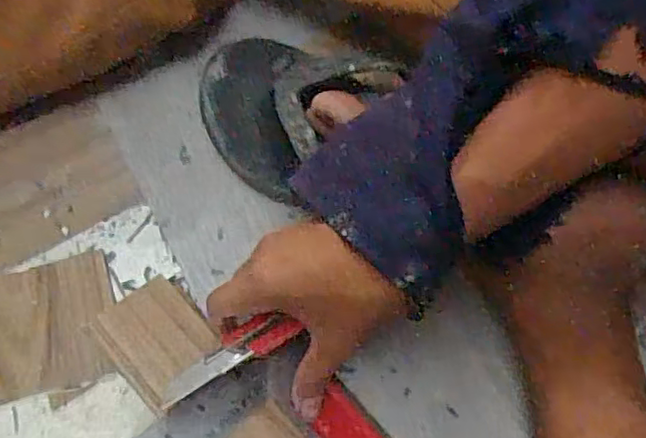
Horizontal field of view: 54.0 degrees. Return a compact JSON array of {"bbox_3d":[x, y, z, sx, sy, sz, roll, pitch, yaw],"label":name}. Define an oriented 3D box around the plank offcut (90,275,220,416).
[{"bbox_3d":[-0.104,0.073,0.396,0.069,0.012,0.060,42,49,17],"label":"plank offcut"}]

